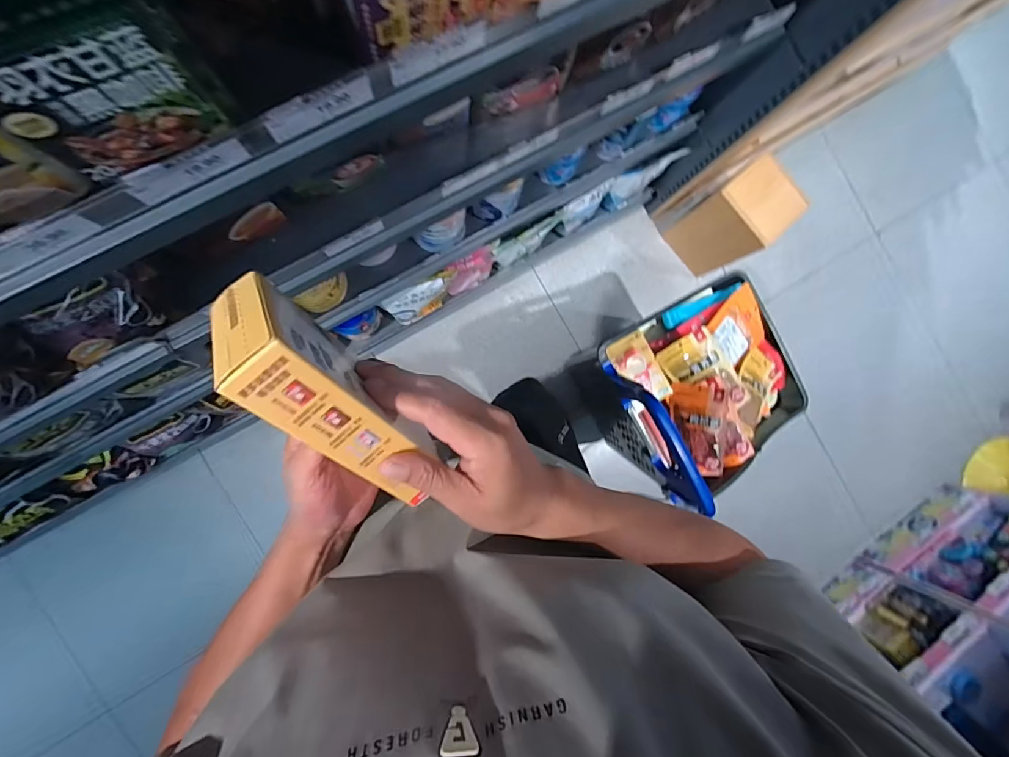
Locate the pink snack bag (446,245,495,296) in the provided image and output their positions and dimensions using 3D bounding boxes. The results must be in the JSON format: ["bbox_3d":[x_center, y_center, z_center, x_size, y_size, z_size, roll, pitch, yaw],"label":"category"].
[{"bbox_3d":[-0.094,-0.293,1.213,0.135,0.173,0.048,-24,92,-7],"label":"pink snack bag"}]

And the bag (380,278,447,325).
[{"bbox_3d":[-0.231,-0.203,1.187,0.165,0.204,0.043,-23,92,-7],"label":"bag"}]

